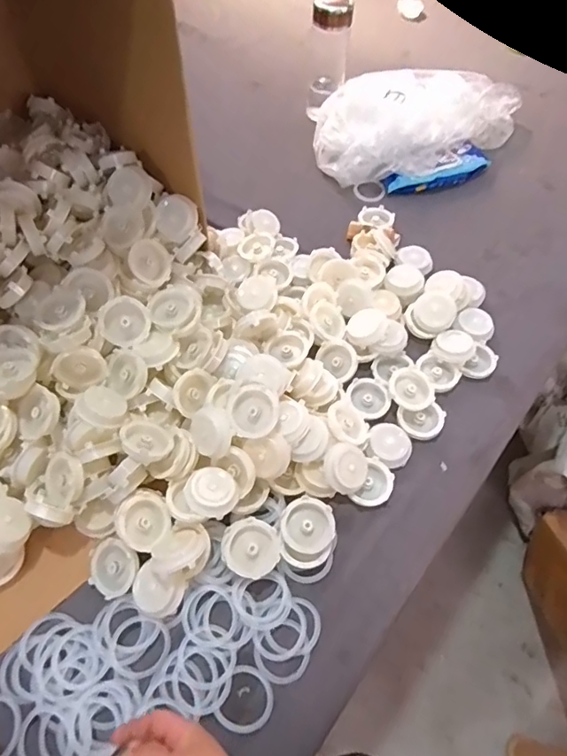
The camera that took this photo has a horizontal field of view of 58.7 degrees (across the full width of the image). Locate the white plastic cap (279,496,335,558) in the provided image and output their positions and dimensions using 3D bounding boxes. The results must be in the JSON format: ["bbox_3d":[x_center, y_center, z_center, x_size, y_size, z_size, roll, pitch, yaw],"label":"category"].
[{"bbox_3d":[0.028,0.164,0.557,0.058,0.015,0.058,0,74,-1],"label":"white plastic cap"}]

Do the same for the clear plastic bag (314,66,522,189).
[{"bbox_3d":[0.265,-0.473,0.950,0.423,0.086,0.244,-7,60,-6],"label":"clear plastic bag"}]

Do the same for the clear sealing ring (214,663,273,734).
[{"bbox_3d":[-0.034,0.313,0.487,0.048,0.004,0.055,22,61,11],"label":"clear sealing ring"}]

